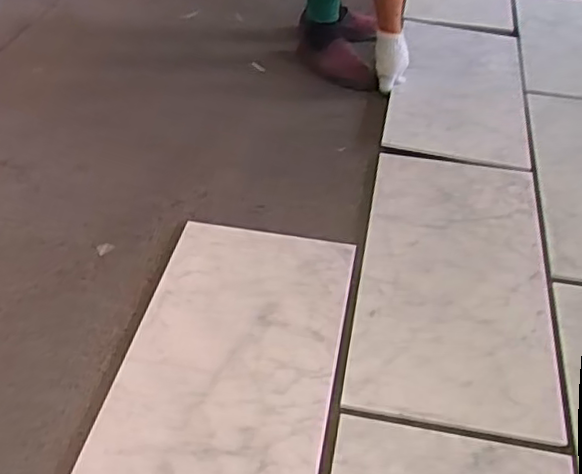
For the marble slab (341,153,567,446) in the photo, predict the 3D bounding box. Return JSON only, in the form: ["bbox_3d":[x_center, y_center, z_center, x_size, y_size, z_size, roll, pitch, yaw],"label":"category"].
[{"bbox_3d":[0.278,0.050,1.115,0.302,0.022,0.609,9,42,6],"label":"marble slab"}]

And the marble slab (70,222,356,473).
[{"bbox_3d":[-0.093,0.190,0.934,0.299,0.018,0.595,9,42,7],"label":"marble slab"}]

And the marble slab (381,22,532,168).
[{"bbox_3d":[0.406,-0.374,1.588,0.305,0.027,0.645,11,39,6],"label":"marble slab"}]

